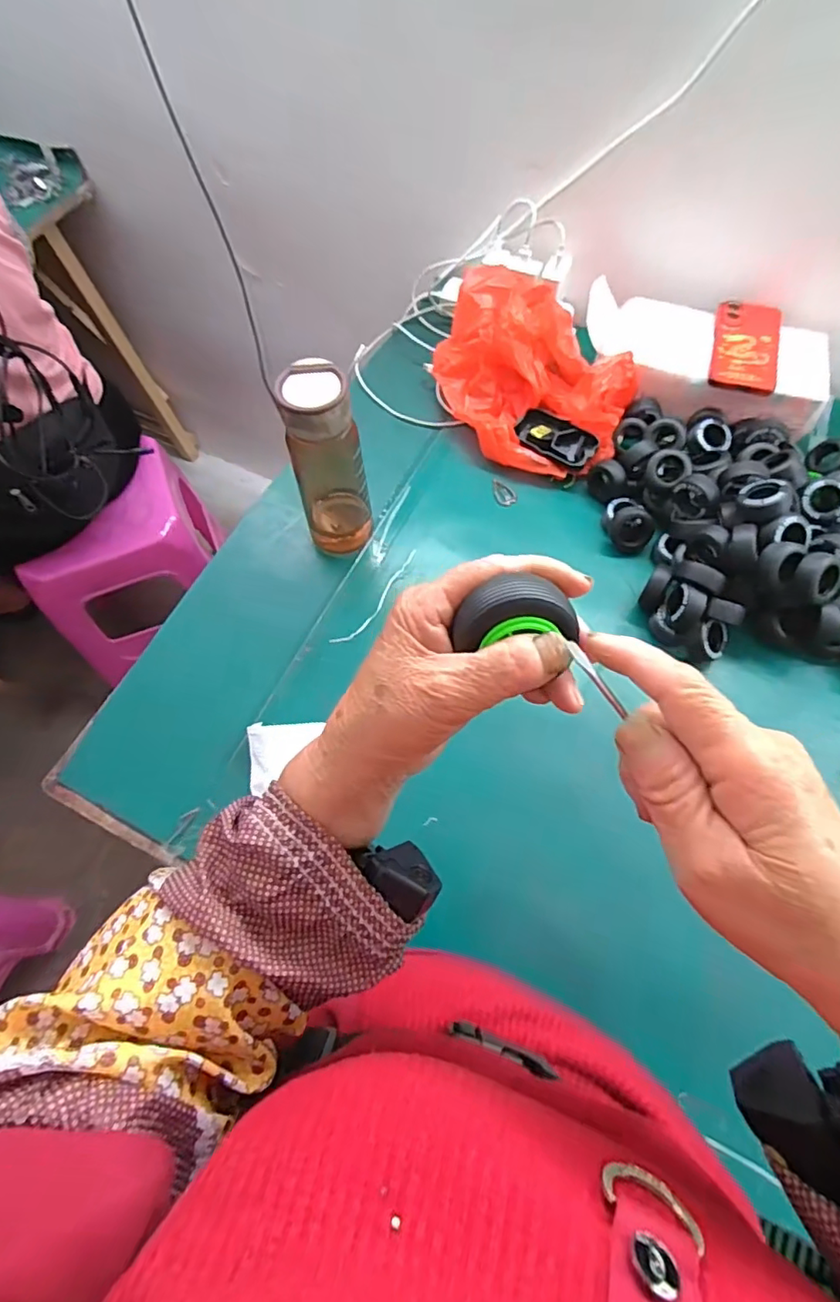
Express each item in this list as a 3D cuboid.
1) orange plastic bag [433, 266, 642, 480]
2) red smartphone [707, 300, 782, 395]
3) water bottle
[{"bbox_3d":[0.142,-0.364,0.724,0.200,0.114,0.286,-26,65,-11],"label":"orange plastic bag"},{"bbox_3d":[0.411,-0.385,0.697,0.076,0.015,0.161,14,65,13],"label":"red smartphone"},{"bbox_3d":[-0.098,-0.195,0.592,0.077,0.212,0.071,-13,63,-4],"label":"water bottle"}]

